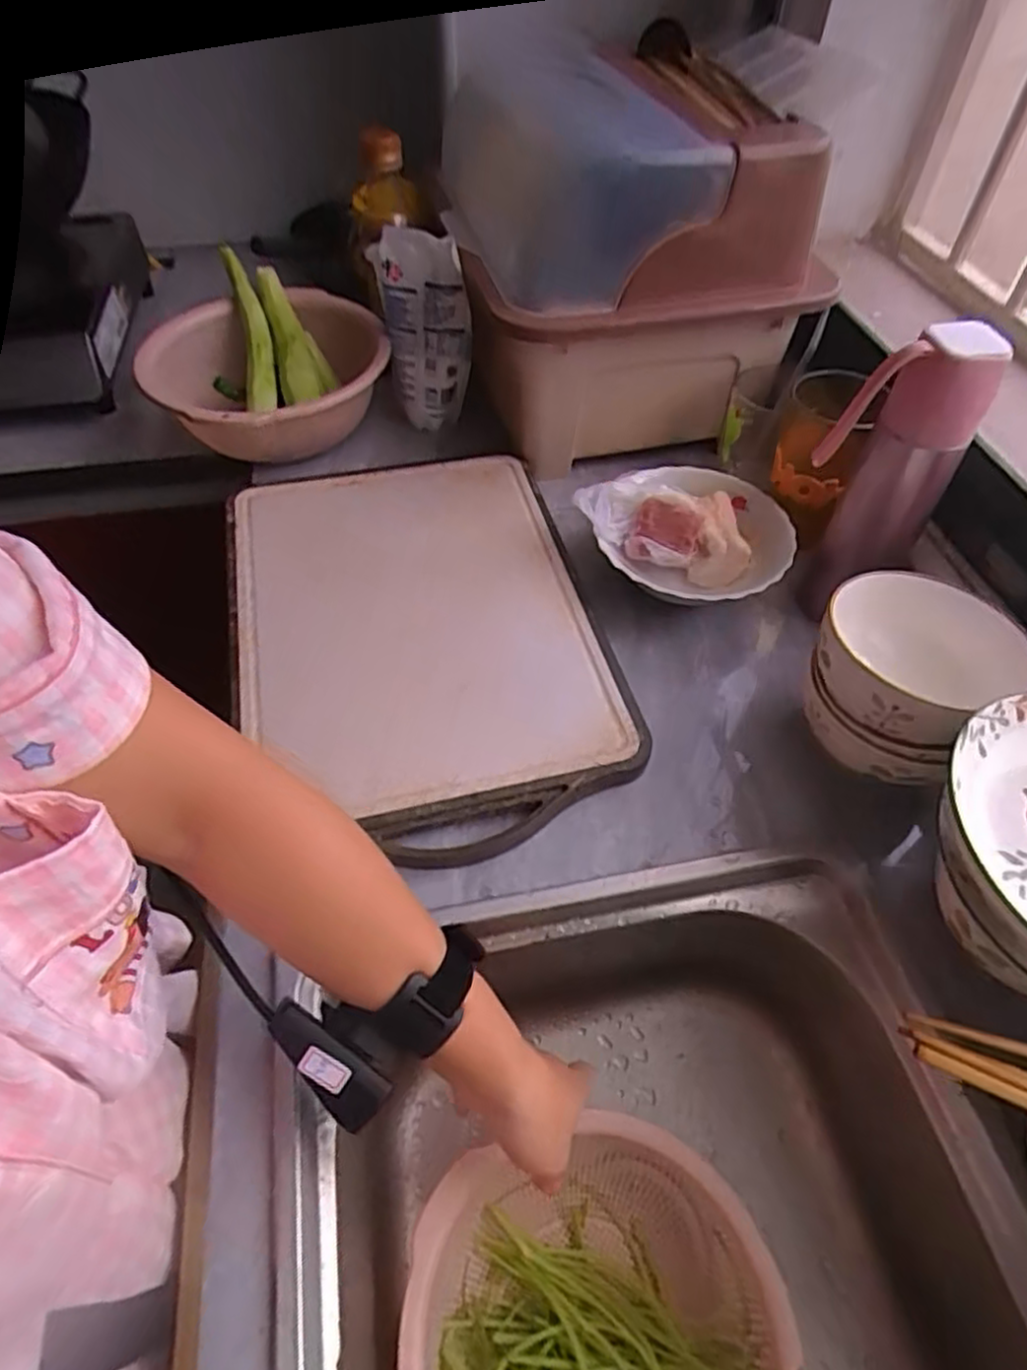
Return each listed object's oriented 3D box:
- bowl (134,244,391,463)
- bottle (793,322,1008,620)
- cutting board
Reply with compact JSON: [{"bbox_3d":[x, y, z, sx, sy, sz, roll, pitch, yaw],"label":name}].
[{"bbox_3d":[-0.261,-0.347,0.779,0.235,0.092,0.293,-6,52,-5],"label":"bowl"},{"bbox_3d":[0.277,-0.143,0.559,0.085,0.252,0.064,35,60,24],"label":"bottle"},{"bbox_3d":[-0.082,-0.050,0.614,0.296,0.030,0.421,-12,53,-9],"label":"cutting board"}]

